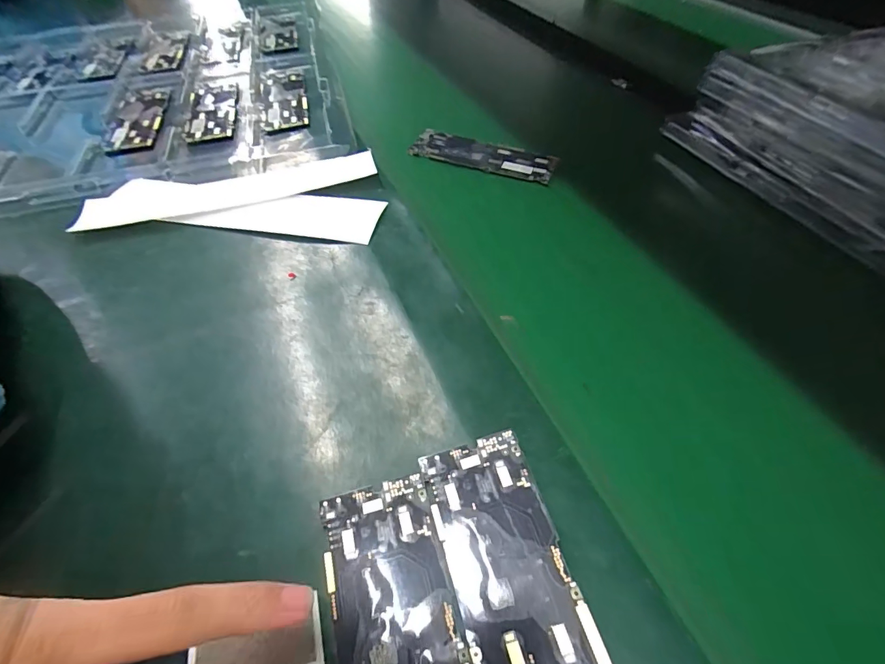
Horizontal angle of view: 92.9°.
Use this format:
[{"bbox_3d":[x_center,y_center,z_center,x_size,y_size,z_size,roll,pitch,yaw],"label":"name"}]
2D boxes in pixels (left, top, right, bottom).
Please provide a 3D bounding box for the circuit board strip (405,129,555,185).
[{"bbox_3d":[0.035,-0.154,0.363,0.121,0.008,0.039,15,62,10],"label":"circuit board strip"}]

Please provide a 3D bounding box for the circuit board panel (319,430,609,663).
[{"bbox_3d":[0.006,0.107,0.150,0.088,0.004,0.125,-14,53,-8],"label":"circuit board panel"}]

